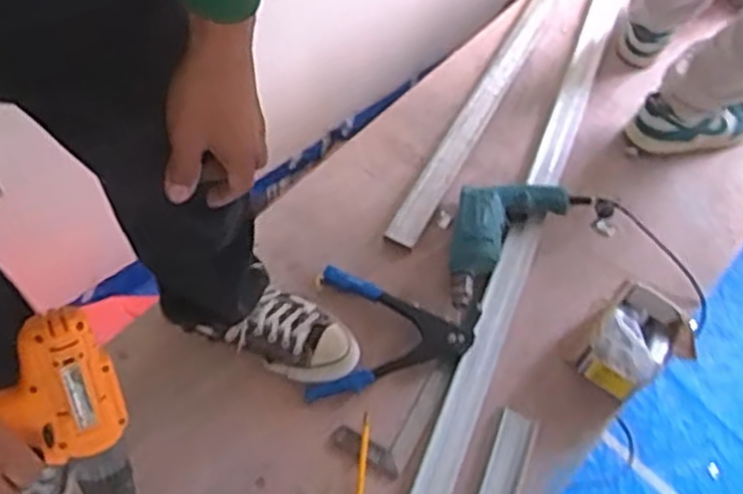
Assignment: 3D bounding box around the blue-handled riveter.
[{"bbox_3d":[0.031,0.131,1.093,0.229,0.065,0.201,8,60,1],"label":"blue-handled riveter"}]

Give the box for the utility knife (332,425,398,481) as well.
[{"bbox_3d":[-0.008,0.279,1.014,0.107,0.020,0.033,29,61,30],"label":"utility knife"}]

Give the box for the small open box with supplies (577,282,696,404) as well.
[{"bbox_3d":[0.378,0.138,1.065,0.128,0.083,0.159,40,66,18],"label":"small open box with supplies"}]

